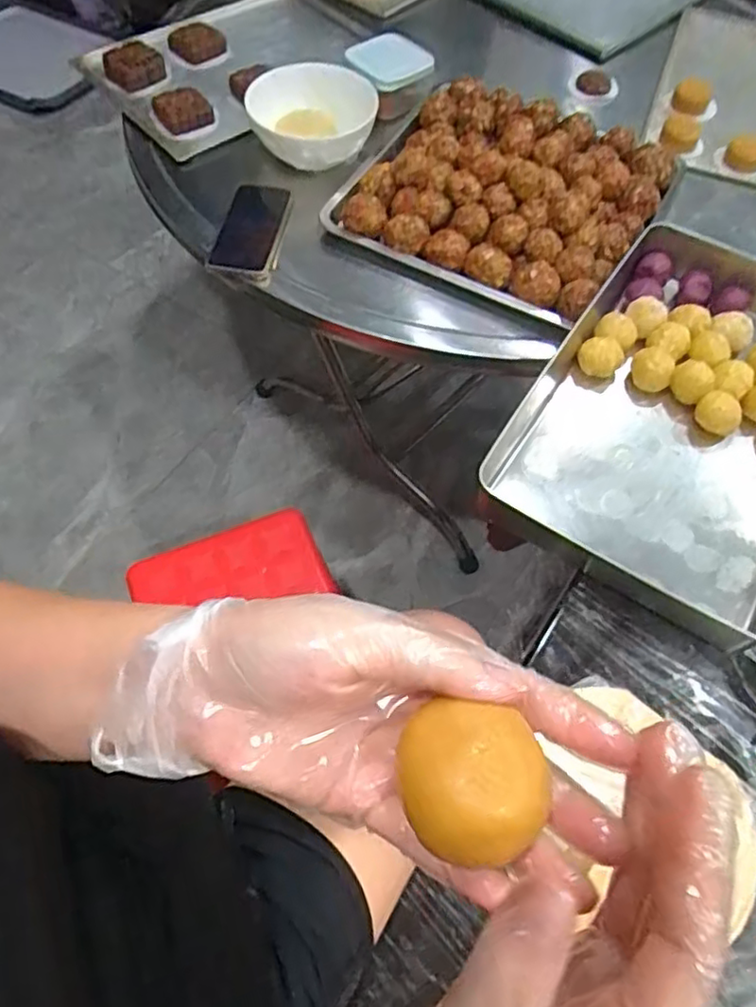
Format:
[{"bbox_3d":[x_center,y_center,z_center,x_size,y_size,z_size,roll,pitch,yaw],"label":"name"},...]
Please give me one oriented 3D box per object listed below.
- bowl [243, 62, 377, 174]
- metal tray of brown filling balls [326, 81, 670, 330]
[{"bbox_3d":[-0.085,-0.538,0.904,0.162,0.060,0.156,1,61,-2],"label":"bowl"},{"bbox_3d":[0.172,-0.429,0.858,0.364,0.074,0.354,27,63,12],"label":"metal tray of brown filling balls"}]

